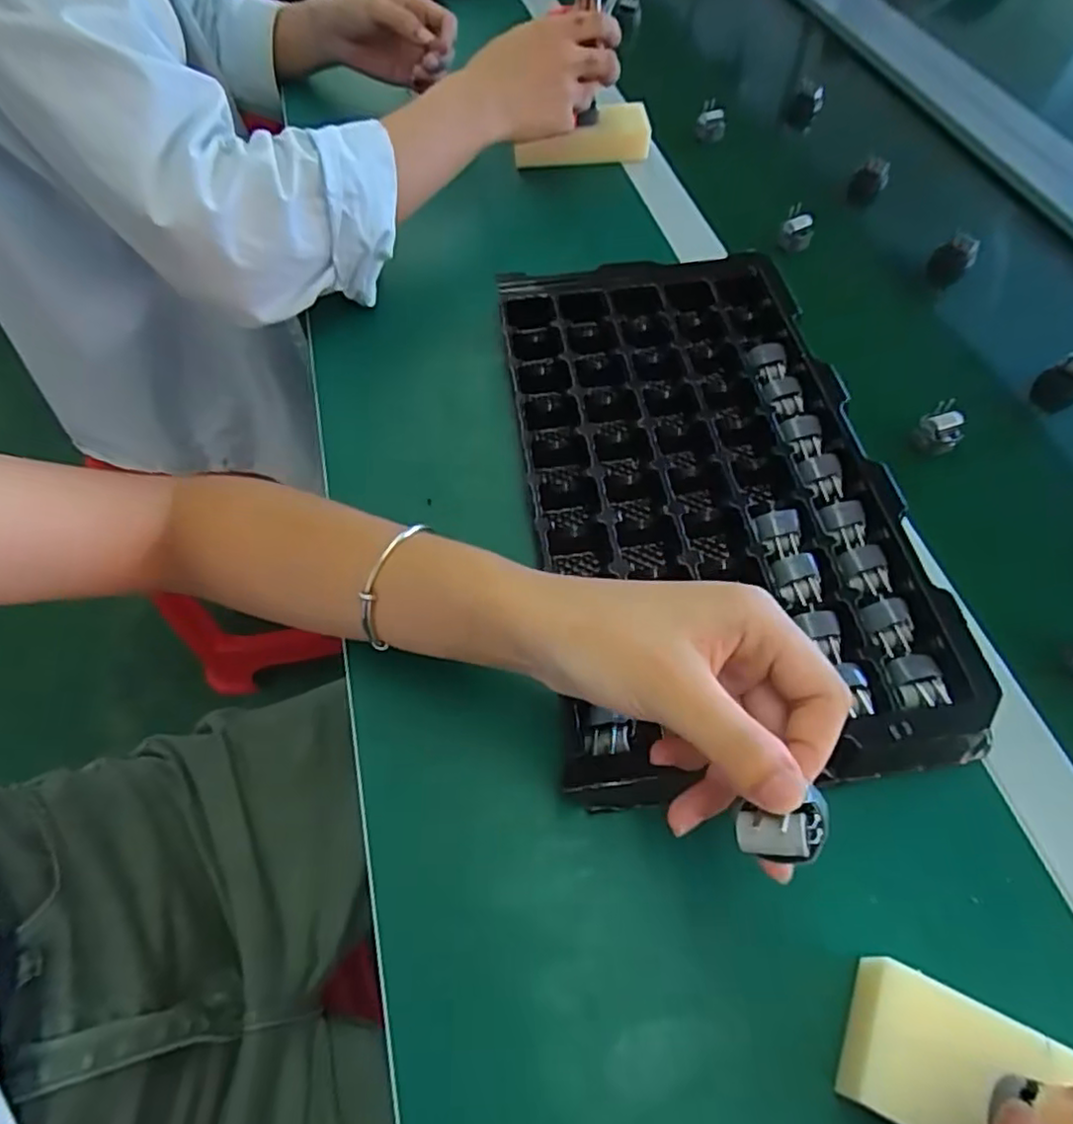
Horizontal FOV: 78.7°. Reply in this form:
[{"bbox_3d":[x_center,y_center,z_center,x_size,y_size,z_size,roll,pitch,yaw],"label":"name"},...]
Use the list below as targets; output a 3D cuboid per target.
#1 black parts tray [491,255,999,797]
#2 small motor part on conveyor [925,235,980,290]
[{"bbox_3d":[0.095,-0.051,0.391,0.199,0.034,0.356,-6,60,-3],"label":"black parts tray"},{"bbox_3d":[0.336,-0.245,0.531,0.030,0.034,0.027,33,65,18],"label":"small motor part on conveyor"}]

